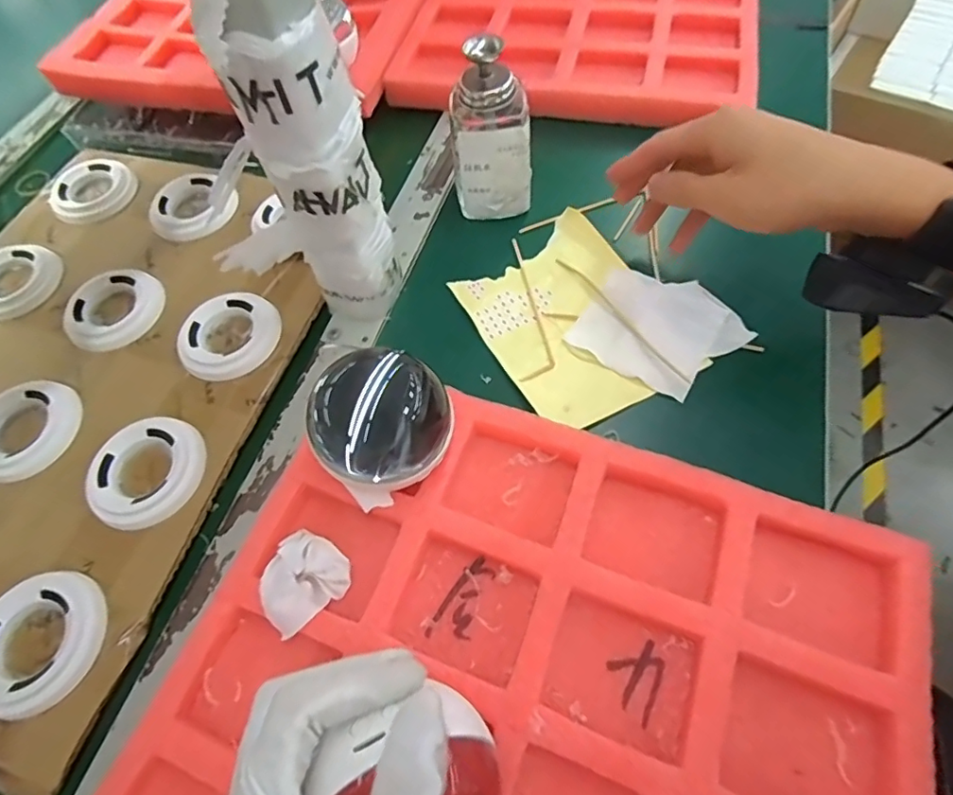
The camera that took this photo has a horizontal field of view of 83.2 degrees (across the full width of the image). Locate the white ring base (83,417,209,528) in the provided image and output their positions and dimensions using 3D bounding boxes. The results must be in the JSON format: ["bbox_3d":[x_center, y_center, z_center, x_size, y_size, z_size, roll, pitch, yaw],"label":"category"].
[{"bbox_3d":[-0.207,0.045,0.337,0.068,0.011,0.070,-1,61,3],"label":"white ring base"}]

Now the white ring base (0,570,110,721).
[{"bbox_3d":[-0.238,0.132,0.291,0.069,0.009,0.070,-1,61,3],"label":"white ring base"}]

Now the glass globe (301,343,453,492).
[{"bbox_3d":[-0.051,0.010,0.288,0.075,0.055,0.075,-18,61,-6],"label":"glass globe"}]

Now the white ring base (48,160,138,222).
[{"bbox_3d":[-0.335,-0.182,0.469,0.069,0.010,0.069,-34,65,-14],"label":"white ring base"}]

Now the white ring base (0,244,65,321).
[{"bbox_3d":[-0.367,-0.093,0.424,0.070,0.010,0.070,27,66,17],"label":"white ring base"}]

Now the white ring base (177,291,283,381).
[{"bbox_3d":[-0.176,-0.044,0.383,0.064,0.012,0.069,-1,61,3],"label":"white ring base"}]

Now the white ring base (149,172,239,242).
[{"bbox_3d":[-0.238,-0.158,0.448,0.069,0.012,0.065,-1,61,3],"label":"white ring base"}]

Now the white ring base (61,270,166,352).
[{"bbox_3d":[-0.272,-0.067,0.404,0.064,0.013,0.070,-1,61,3],"label":"white ring base"}]

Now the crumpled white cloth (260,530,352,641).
[{"bbox_3d":[-0.092,0.094,0.281,0.040,0.019,0.044,40,71,22],"label":"crumpled white cloth"}]

